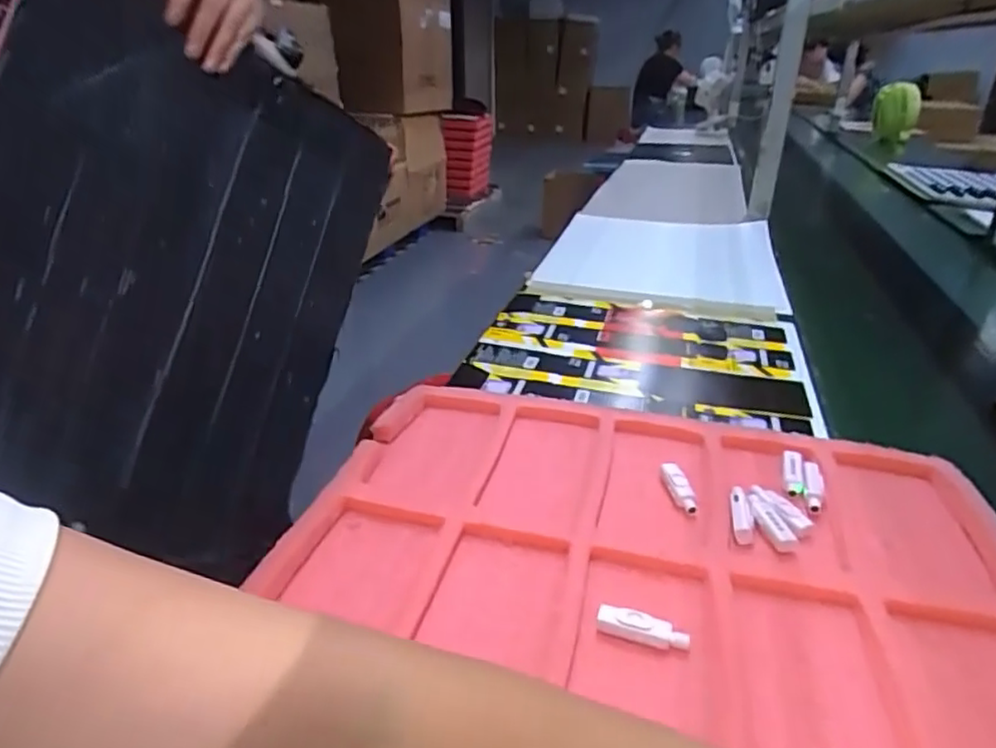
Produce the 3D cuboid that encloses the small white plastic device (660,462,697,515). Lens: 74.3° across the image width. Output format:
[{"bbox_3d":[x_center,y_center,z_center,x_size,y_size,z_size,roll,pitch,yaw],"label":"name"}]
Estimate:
[{"bbox_3d":[0.147,0.091,0.535,0.014,0.011,0.052,-1,24,-5],"label":"small white plastic device"}]

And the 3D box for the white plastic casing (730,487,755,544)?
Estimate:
[{"bbox_3d":[0.187,0.107,0.503,0.016,0.014,0.050,6,25,11],"label":"white plastic casing"}]

